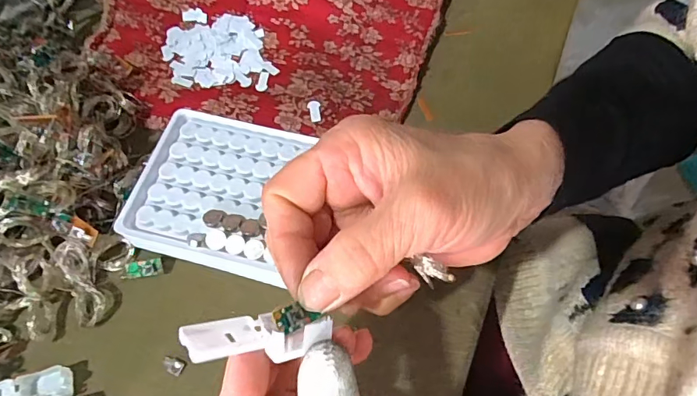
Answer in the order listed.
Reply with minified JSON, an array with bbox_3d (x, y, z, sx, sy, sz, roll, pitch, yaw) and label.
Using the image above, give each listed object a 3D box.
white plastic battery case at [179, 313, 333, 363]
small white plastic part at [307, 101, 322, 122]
[{"bbox_3d":[-0.032,0.050,0.170,0.054,0.017,0.018,5,61,-23],"label":"white plastic battery case"},{"bbox_3d":[-0.024,-0.064,0.342,0.009,0.004,0.018,-13,64,-7],"label":"small white plastic part"}]

